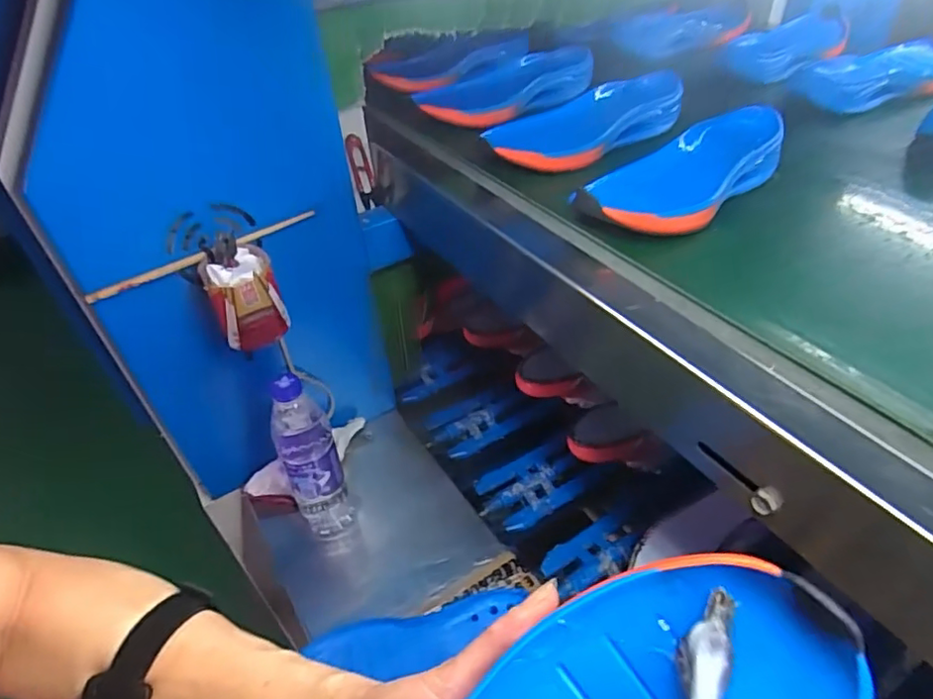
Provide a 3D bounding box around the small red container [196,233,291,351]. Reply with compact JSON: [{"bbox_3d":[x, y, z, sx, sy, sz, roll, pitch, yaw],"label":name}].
[{"bbox_3d":[-0.224,-0.054,0.586,0.065,0.088,0.068,-22,45,-25],"label":"small red container"}]

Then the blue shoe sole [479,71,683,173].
[{"bbox_3d":[0.127,-0.240,0.608,0.232,0.045,0.103,-16,43,-18],"label":"blue shoe sole"}]

